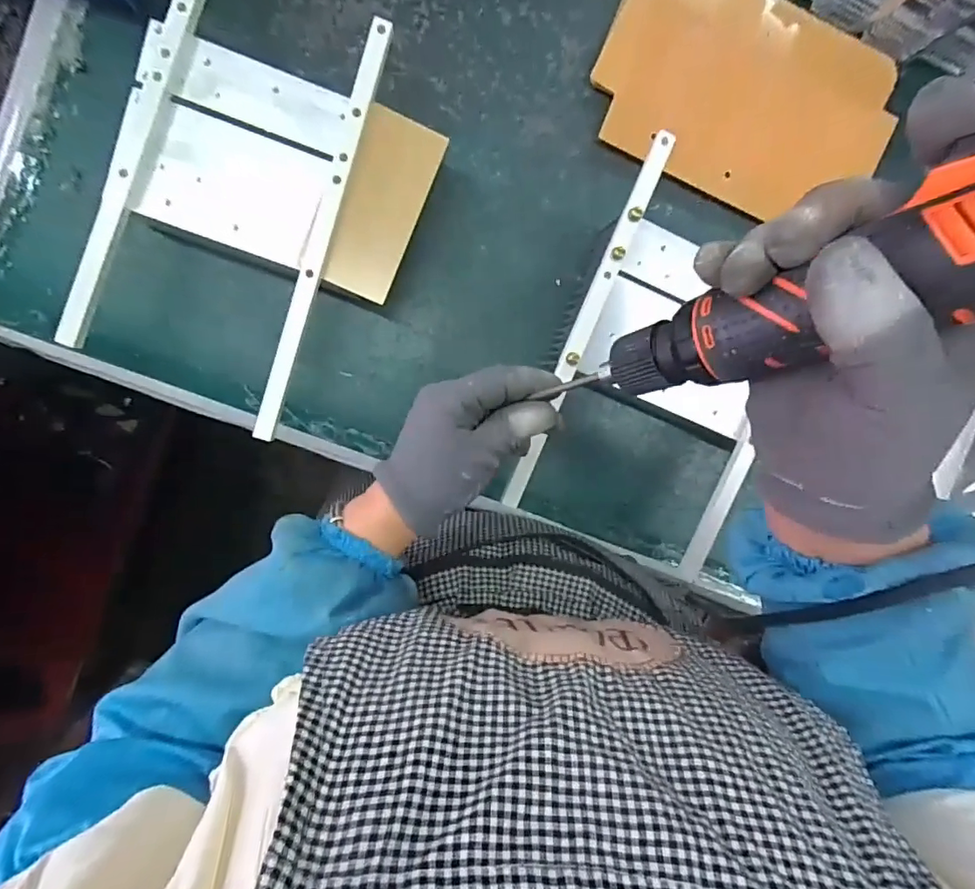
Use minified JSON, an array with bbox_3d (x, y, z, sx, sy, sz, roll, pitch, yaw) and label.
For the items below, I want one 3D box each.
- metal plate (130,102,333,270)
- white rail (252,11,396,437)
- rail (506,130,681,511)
[{"bbox_3d":[-0.170,-0.173,0.359,0.111,0.010,0.075,20,95,-6],"label":"metal plate"},{"bbox_3d":[-0.112,-0.141,0.360,0.016,0.015,0.283,17,95,-6],"label":"white rail"},{"bbox_3d":[0.073,-0.087,0.386,0.018,0.013,0.283,21,96,-7],"label":"rail"}]

